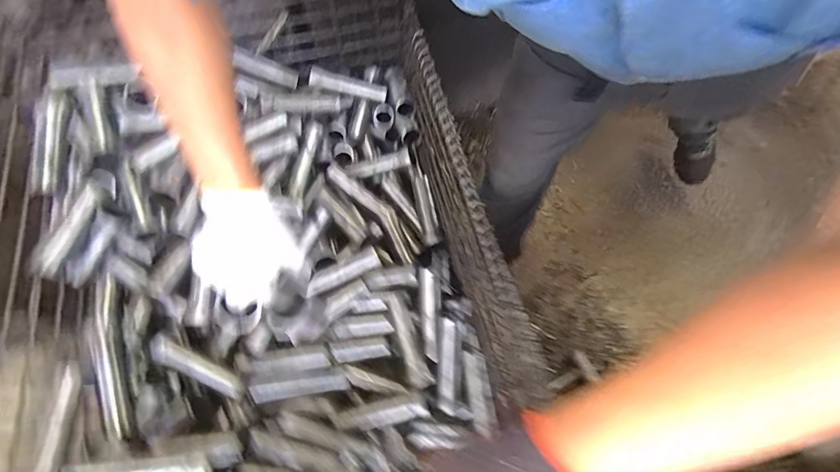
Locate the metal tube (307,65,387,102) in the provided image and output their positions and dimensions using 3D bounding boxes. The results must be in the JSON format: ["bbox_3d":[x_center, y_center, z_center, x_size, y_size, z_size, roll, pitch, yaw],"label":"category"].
[{"bbox_3d":[-0.183,-0.382,1.102,0.195,0.036,0.039,8,62,-23],"label":"metal tube"}]

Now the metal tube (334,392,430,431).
[{"bbox_3d":[-0.075,0.356,0.872,0.186,0.045,0.052,-16,65,12],"label":"metal tube"}]

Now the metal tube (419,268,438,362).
[{"bbox_3d":[0.020,0.172,0.944,0.031,0.022,0.203,-4,94,-2],"label":"metal tube"}]

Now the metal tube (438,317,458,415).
[{"bbox_3d":[0.058,0.270,0.911,0.037,0.040,0.188,1,86,0],"label":"metal tube"}]

